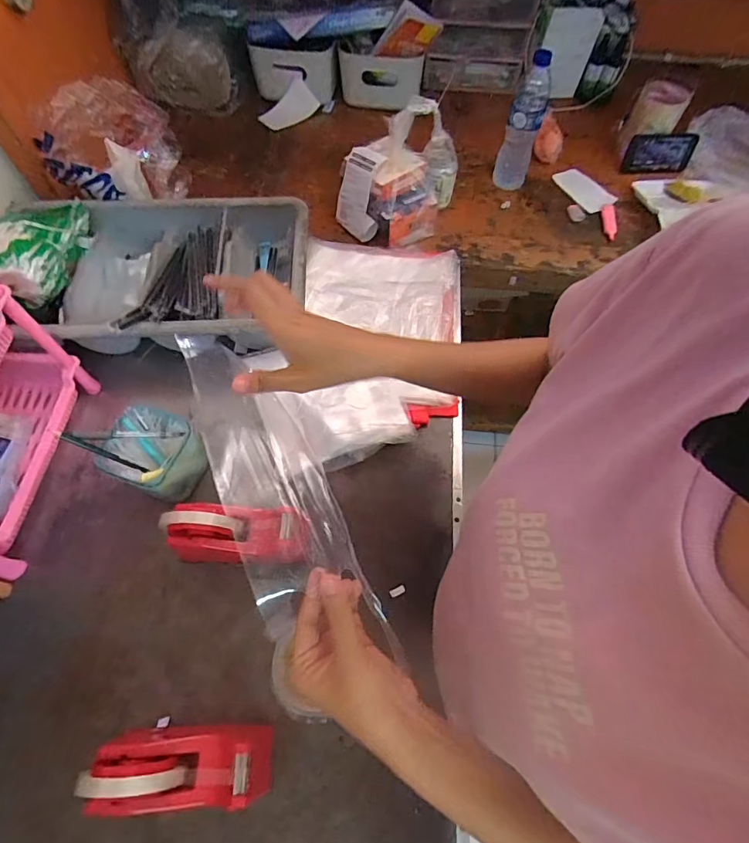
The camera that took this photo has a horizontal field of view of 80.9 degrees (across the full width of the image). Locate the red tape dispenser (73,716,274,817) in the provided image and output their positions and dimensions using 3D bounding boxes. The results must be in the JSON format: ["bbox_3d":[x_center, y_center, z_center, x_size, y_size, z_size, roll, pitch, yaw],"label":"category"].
[{"bbox_3d":[-0.187,0.341,0.434,0.164,0.106,0.069,2,62,0],"label":"red tape dispenser"}]

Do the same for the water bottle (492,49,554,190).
[{"bbox_3d":[0.290,-0.565,0.869,0.067,0.201,0.070,18,64,8],"label":"water bottle"}]

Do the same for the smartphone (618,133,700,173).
[{"bbox_3d":[0.629,-0.591,0.967,0.160,0.072,0.010,-4,34,-7],"label":"smartphone"}]

